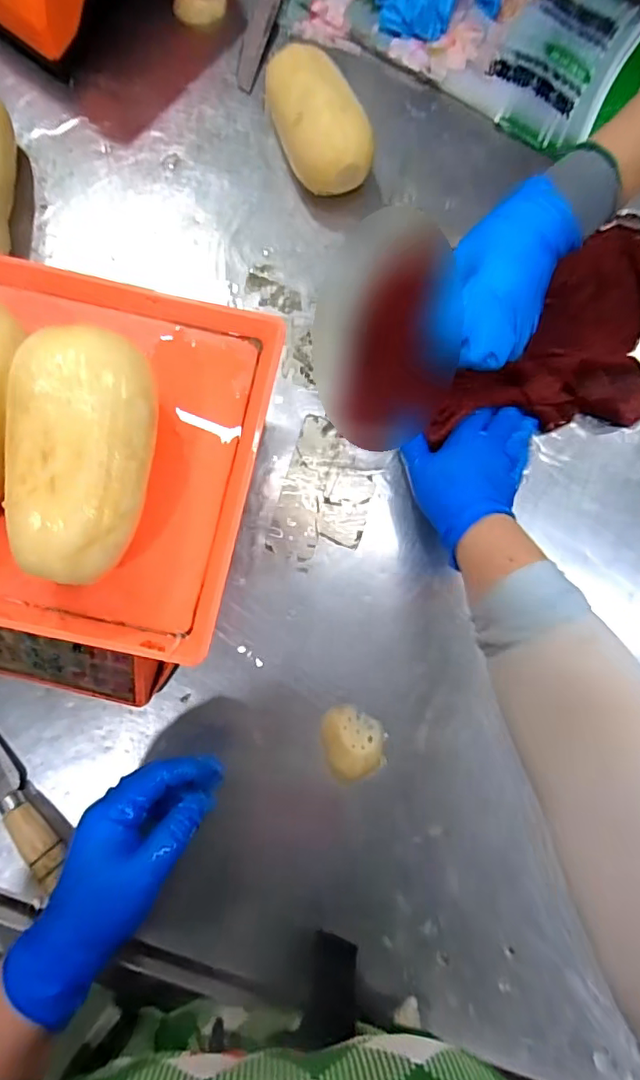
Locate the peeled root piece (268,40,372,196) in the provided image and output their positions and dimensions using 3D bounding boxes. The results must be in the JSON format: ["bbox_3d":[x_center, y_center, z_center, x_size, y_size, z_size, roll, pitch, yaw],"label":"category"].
[{"bbox_3d":[-0.001,-0.382,0.504,0.074,0.061,0.125,-17,83,-5],"label":"peeled root piece"}]

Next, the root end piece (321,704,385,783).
[{"bbox_3d":[0.027,0.166,0.442,0.050,0.017,0.056,1,82,-3],"label":"root end piece"}]

